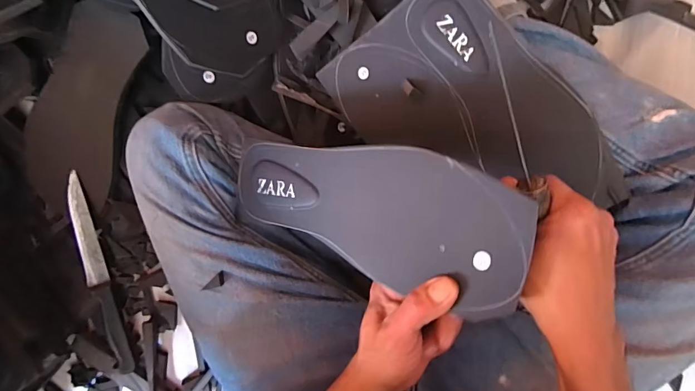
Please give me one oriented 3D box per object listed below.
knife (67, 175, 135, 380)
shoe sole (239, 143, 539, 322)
[{"bbox_3d":[-0.306,0.102,0.503,0.017,0.032,0.252,-9,96,4],"label":"knife"},{"bbox_3d":[0.007,0.008,0.312,0.246,0.009,0.095,15,98,31],"label":"shoe sole"}]

